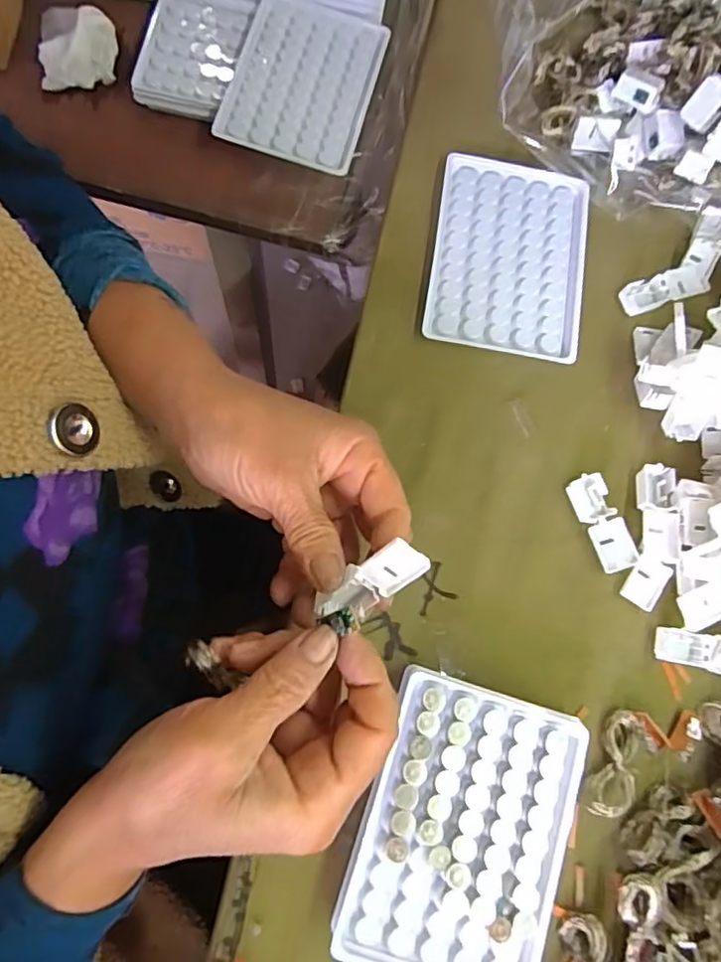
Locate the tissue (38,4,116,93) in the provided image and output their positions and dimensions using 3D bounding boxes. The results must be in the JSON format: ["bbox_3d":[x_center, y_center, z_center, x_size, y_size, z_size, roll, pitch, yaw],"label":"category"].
[{"bbox_3d":[-0.197,-0.305,0.419,0.054,0.020,0.060,-8,78,-7],"label":"tissue"}]

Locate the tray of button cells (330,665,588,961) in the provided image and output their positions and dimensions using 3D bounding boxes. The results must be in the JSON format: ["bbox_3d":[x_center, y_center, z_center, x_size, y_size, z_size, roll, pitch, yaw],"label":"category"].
[{"bbox_3d":[0.050,0.169,0.292,0.095,0.025,0.131,18,76,0],"label":"tray of button cells"}]

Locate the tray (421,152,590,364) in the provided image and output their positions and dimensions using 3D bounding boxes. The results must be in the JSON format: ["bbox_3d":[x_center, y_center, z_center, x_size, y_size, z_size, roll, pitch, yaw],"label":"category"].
[{"bbox_3d":[0.093,-0.139,0.376,0.095,0.014,0.126,10,77,-2],"label":"tray"}]

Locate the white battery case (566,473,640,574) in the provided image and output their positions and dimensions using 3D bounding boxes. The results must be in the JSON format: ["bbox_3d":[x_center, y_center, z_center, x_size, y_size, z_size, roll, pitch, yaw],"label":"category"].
[{"bbox_3d":[0.136,0.024,0.340,0.019,0.011,0.054,-18,79,-9],"label":"white battery case"}]

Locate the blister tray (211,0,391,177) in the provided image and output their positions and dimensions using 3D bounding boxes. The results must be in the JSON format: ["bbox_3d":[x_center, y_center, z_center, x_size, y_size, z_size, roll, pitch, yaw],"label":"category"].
[{"bbox_3d":[-0.040,-0.277,0.422,0.094,0.008,0.123,15,77,-3],"label":"blister tray"}]

